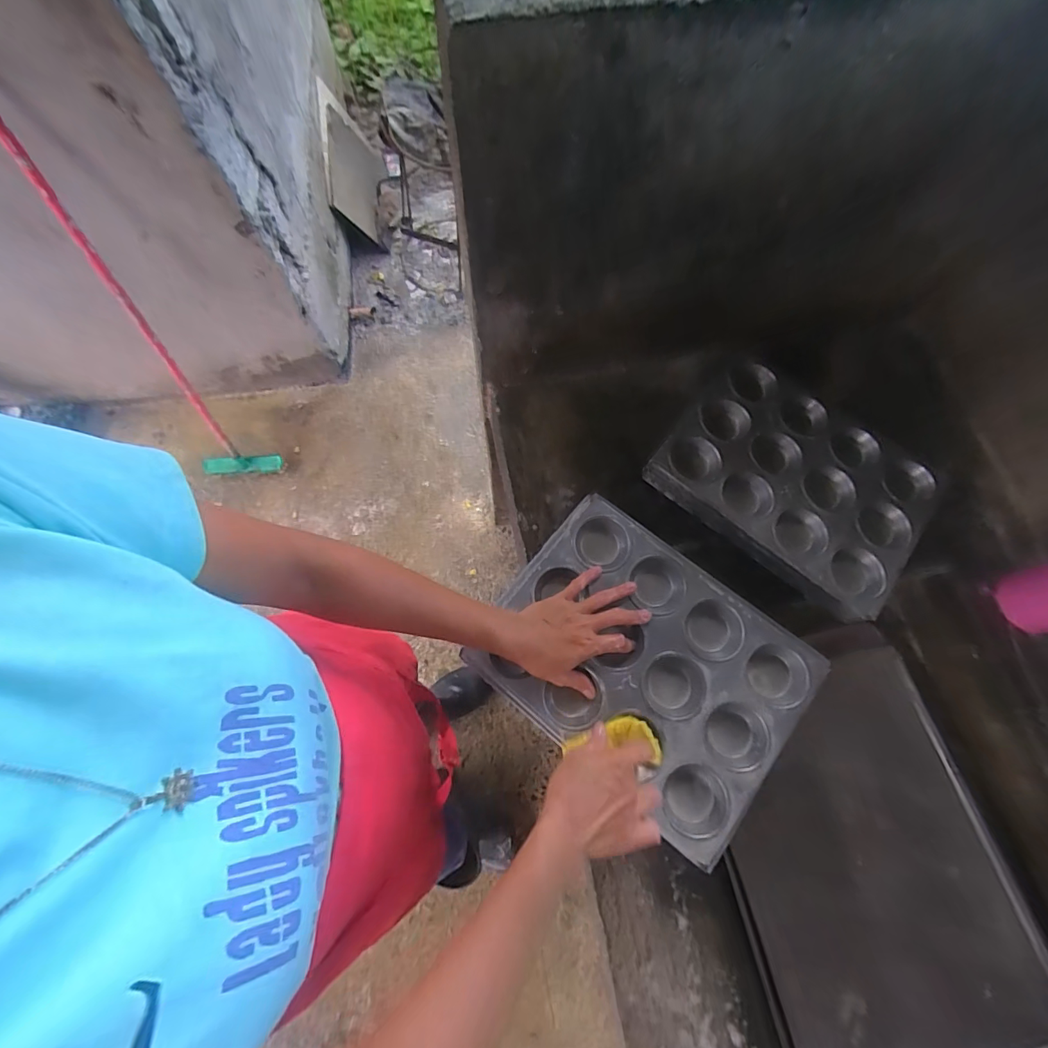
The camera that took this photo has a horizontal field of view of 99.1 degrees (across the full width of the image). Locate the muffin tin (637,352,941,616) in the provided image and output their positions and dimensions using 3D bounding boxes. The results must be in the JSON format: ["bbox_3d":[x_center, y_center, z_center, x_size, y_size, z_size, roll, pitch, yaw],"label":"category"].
[{"bbox_3d":[0.358,-0.060,0.594,0.316,0.051,0.240,41,76,12],"label":"muffin tin"}]

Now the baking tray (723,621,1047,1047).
[{"bbox_3d":[0.439,0.428,0.560,0.357,0.039,0.546,-11,72,-4],"label":"baking tray"}]

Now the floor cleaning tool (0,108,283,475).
[{"bbox_3d":[-0.939,-0.511,1.110,0.213,1.010,0.099,-8,50,-3],"label":"floor cleaning tool"}]

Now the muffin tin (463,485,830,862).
[{"bbox_3d":[0.130,0.152,0.501,0.317,0.032,0.245,38,76,12],"label":"muffin tin"}]

